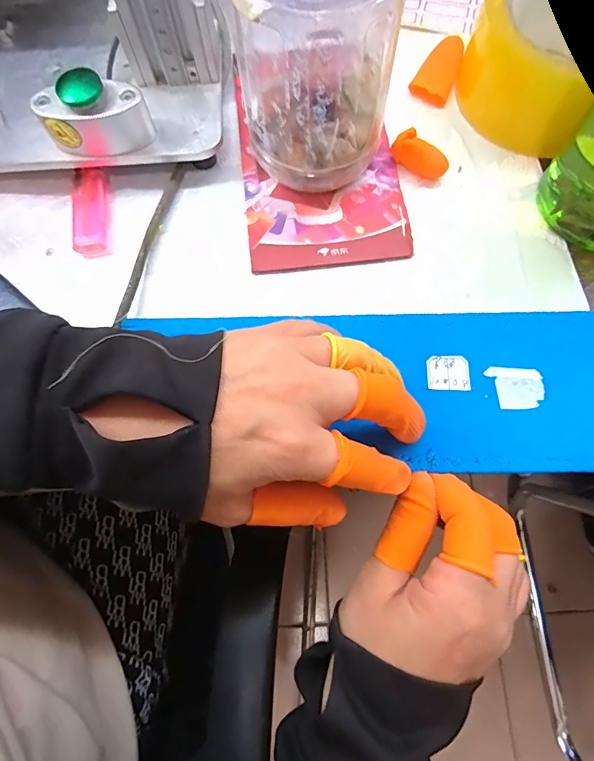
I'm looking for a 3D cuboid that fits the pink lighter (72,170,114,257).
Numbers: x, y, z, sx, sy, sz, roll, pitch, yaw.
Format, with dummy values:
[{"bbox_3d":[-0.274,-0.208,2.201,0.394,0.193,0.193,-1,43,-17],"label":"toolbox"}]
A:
[{"bbox_3d":[-0.122,-0.098,0.251,0.020,0.012,0.051,-9,74,-1],"label":"pink lighter"}]

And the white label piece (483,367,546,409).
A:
[{"bbox_3d":[0.106,0.003,0.205,0.026,0.004,0.021,-1,74,2],"label":"white label piece"}]

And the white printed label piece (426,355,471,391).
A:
[{"bbox_3d":[0.075,-0.004,0.208,0.020,0.004,0.017,0,74,2],"label":"white printed label piece"}]

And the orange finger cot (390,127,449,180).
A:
[{"bbox_3d":[0.073,-0.131,0.250,0.032,0.018,0.014,41,79,12],"label":"orange finger cot"}]

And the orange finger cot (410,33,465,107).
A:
[{"bbox_3d":[0.091,-0.198,0.271,0.024,0.012,0.048,23,76,8],"label":"orange finger cot"}]

